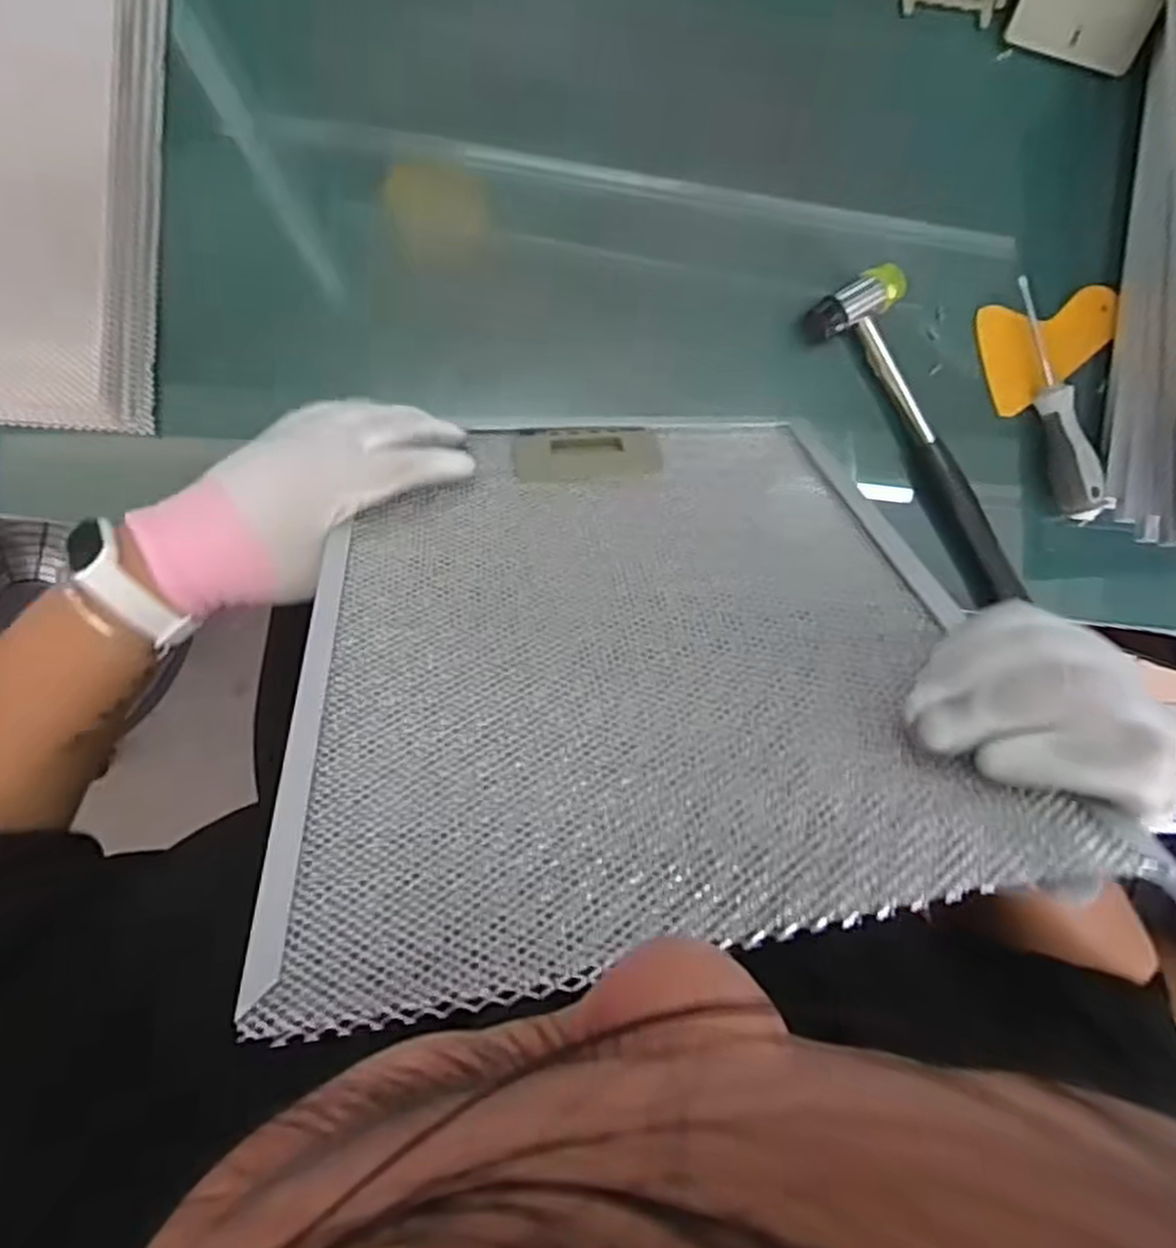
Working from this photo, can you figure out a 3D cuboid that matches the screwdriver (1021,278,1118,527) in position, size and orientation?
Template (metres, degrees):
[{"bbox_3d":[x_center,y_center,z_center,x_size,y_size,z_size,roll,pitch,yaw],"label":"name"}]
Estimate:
[{"bbox_3d":[0.305,-0.144,0.514,0.027,0.038,0.158,-21,95,-4],"label":"screwdriver"}]

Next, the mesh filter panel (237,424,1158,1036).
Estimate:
[{"bbox_3d":[0.013,-0.006,0.351,0.271,0.320,0.020,-9,131,-1],"label":"mesh filter panel"}]

